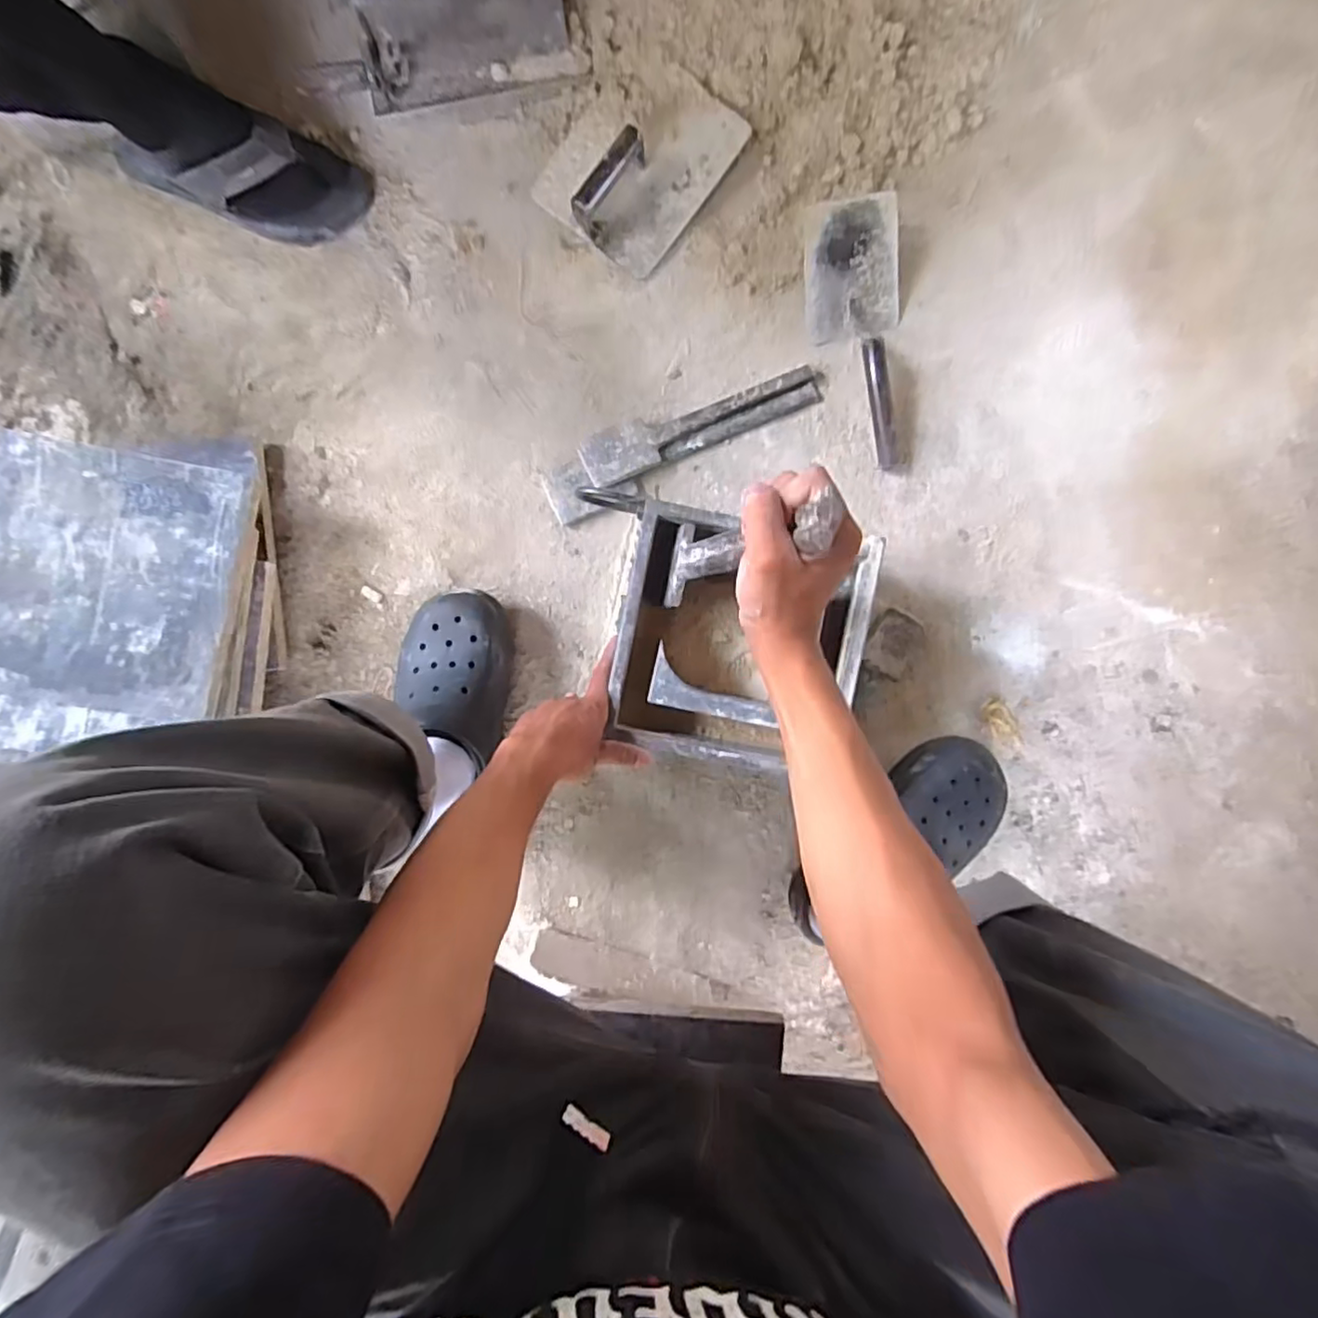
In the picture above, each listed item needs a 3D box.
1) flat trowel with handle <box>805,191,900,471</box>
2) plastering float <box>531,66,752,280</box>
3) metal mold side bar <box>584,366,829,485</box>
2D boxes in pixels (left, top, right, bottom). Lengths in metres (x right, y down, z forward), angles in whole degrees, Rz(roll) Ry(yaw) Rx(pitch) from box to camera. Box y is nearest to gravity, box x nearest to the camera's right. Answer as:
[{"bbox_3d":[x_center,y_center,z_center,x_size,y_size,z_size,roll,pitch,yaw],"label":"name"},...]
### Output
[{"bbox_3d":[0.227,-0.356,0.707,0.109,0.055,0.278,-7,89,-1],"label":"flat trowel with handle"},{"bbox_3d":[-0.024,-0.561,0.705,0.171,0.058,0.207,38,89,0],"label":"plastering float"},{"bbox_3d":[0.049,-0.265,0.716,0.276,0.026,0.052,-22,90,-1],"label":"metal mold side bar"}]

